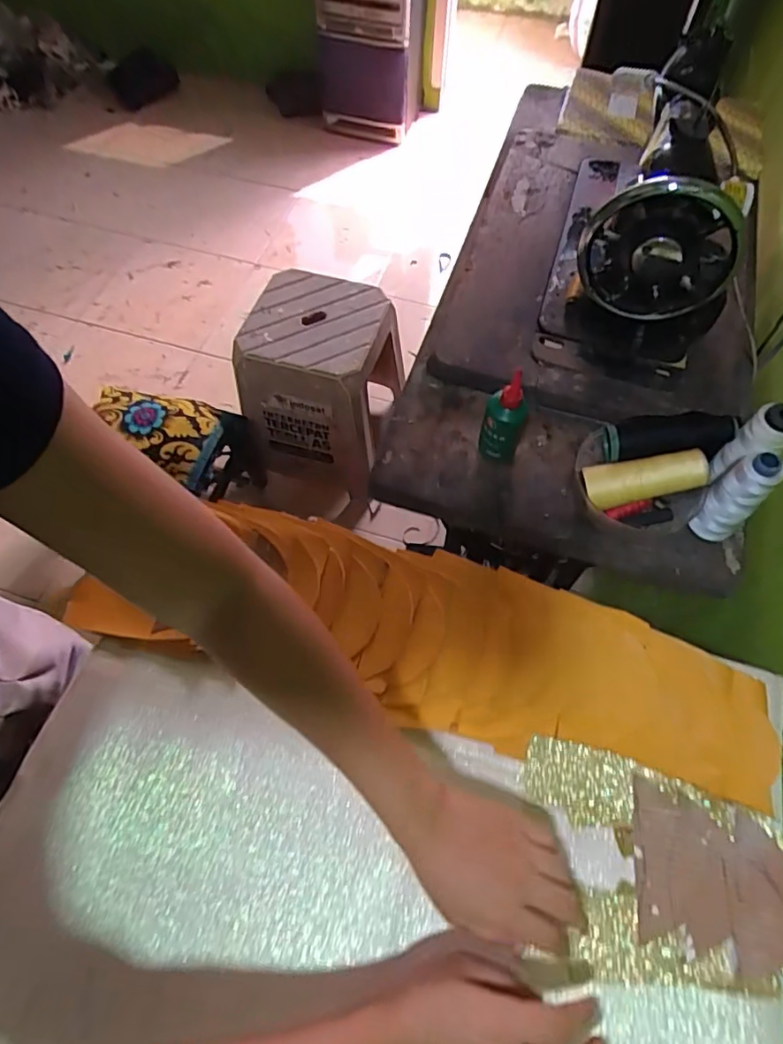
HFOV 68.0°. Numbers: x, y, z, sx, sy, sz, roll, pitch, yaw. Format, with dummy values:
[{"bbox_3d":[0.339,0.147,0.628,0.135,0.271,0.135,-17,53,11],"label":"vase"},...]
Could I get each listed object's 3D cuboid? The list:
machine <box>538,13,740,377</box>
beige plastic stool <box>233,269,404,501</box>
[{"bbox_3d":[0.304,-0.394,0.668,0.175,0.200,0.405,15,62,8],"label":"machine"},{"bbox_3d":[-0.151,-0.318,1.337,0.302,0.346,0.325,17,64,9],"label":"beige plastic stool"}]

